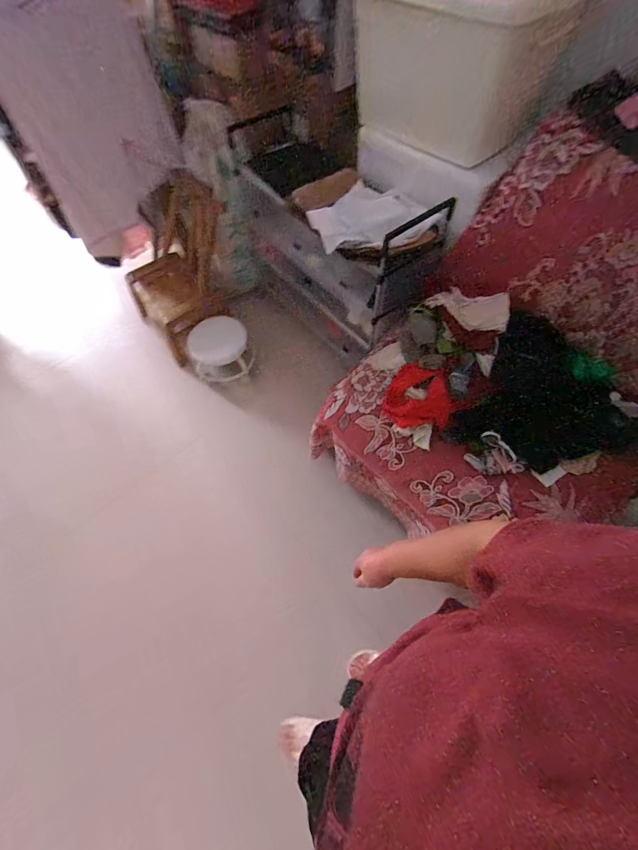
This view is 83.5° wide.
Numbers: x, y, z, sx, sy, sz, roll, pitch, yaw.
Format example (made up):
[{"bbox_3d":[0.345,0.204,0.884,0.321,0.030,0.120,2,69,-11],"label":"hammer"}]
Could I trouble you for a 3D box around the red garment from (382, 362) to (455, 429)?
[{"bbox_3d":[0.294,-0.079,1.024,0.190,0.071,0.194,0,61,0],"label":"red garment"}]

